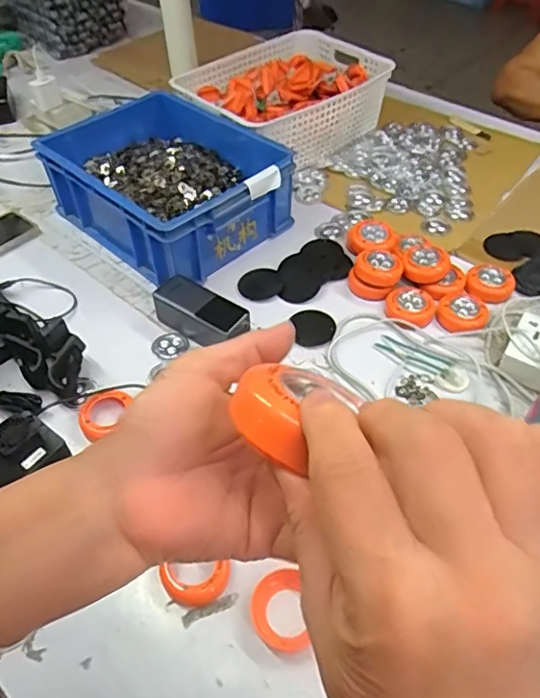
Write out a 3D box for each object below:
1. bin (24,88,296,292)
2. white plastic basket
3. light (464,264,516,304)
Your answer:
[{"bbox_3d":[-0.163,-0.269,0.870,0.353,0.122,0.271,35,59,27],"label":"bin"},{"bbox_3d":[0.030,-0.473,1.034,0.348,0.124,0.291,-33,56,-23],"label":"white plastic basket"},{"bbox_3d":[0.314,-0.092,0.770,0.067,0.023,0.063,0,49,0],"label":"light"}]

